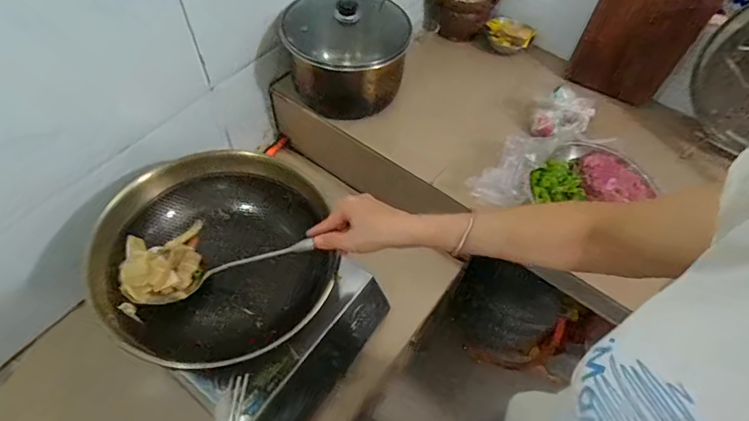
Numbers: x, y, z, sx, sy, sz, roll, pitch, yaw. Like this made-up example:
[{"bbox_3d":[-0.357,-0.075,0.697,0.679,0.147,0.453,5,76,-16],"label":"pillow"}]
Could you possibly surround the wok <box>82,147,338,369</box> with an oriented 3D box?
[{"bbox_3d":[-0.224,0.061,0.619,0.292,0.108,0.305,2,57,-3],"label":"wok"}]

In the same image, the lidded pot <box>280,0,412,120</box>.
[{"bbox_3d":[-0.051,-0.300,0.803,0.219,0.158,0.196,-2,57,-5],"label":"lidded pot"}]

